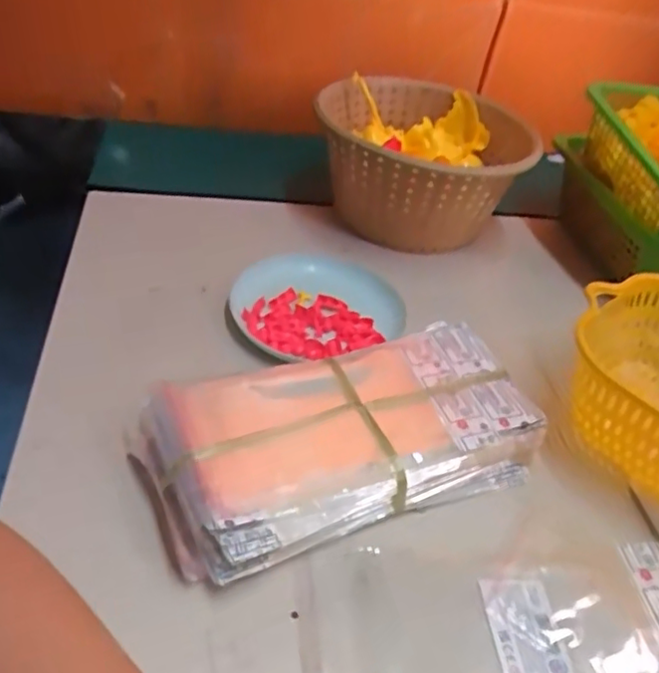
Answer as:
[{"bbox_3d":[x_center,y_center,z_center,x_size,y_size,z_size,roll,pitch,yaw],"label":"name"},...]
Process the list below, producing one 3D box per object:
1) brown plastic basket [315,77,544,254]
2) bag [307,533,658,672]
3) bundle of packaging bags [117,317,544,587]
[{"bbox_3d":[0.098,-0.183,0.686,0.223,0.115,0.212,22,40,13],"label":"brown plastic basket"},{"bbox_3d":[0.088,0.160,0.355,0.200,0.005,0.103,3,39,-10],"label":"bag"},{"bbox_3d":[0.012,0.066,0.426,0.258,0.046,0.128,-11,44,-25],"label":"bundle of packaging bags"}]

